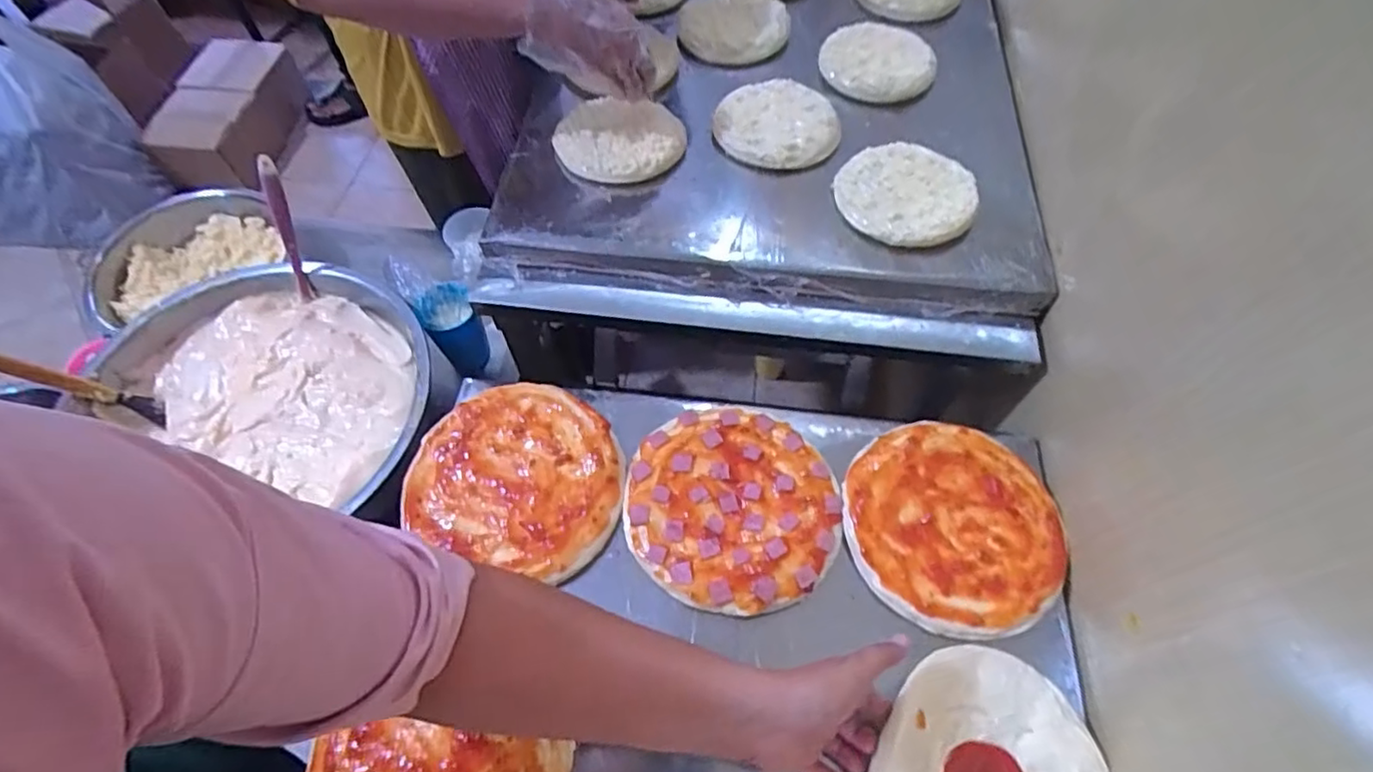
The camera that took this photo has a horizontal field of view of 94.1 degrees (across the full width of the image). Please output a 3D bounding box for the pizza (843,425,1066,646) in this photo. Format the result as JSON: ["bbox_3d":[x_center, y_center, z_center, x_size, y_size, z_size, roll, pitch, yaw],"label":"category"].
[{"bbox_3d":[0.244,0.123,0.587,0.190,0.015,0.193,0,59,0],"label":"pizza"}]

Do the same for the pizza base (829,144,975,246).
[{"bbox_3d":[0.243,-0.211,0.704,0.141,0.023,0.144,0,59,0],"label":"pizza base"}]

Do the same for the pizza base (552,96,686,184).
[{"bbox_3d":[-0.078,-0.290,0.745,0.145,0.026,0.118,8,69,8],"label":"pizza base"}]

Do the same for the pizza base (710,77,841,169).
[{"bbox_3d":[0.111,-0.317,0.764,0.145,0.018,0.145,-2,60,3],"label":"pizza base"}]

